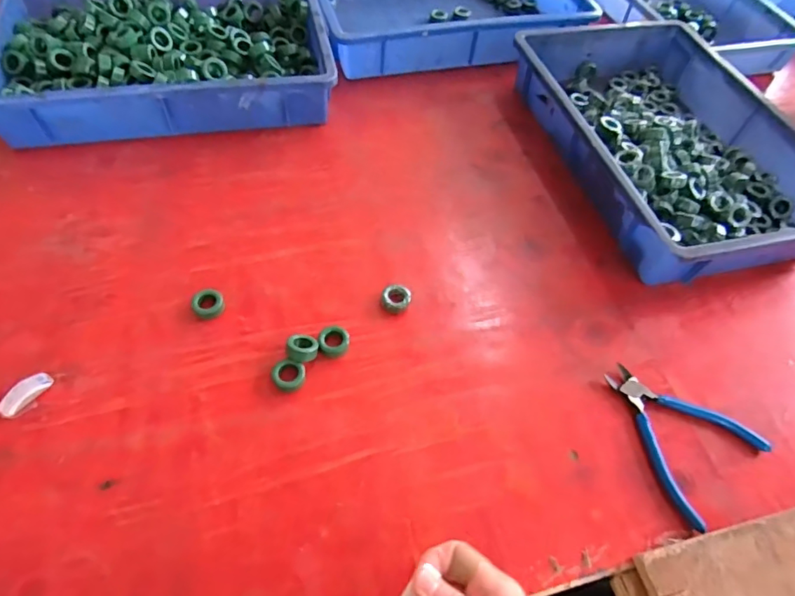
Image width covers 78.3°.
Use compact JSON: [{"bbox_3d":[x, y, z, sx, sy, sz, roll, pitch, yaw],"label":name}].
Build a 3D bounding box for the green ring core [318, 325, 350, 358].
[{"bbox_3d":[-0.063,0.044,0.489,0.029,0.012,0.031,2,54,-3],"label":"green ring core"}]

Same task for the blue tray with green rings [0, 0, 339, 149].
[{"bbox_3d":[-0.326,-0.347,0.699,0.434,0.088,0.296,-11,56,-12],"label":"blue tray with green rings"}]

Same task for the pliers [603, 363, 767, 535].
[{"bbox_3d":[0.259,0.122,0.463,0.116,0.013,0.138,-32,63,-25],"label":"pliers"}]

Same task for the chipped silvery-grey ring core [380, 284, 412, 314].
[{"bbox_3d":[-0.001,-0.001,0.528,0.030,0.017,0.032,18,54,8],"label":"chipped silvery-grey ring core"}]

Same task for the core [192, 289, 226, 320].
[{"bbox_3d":[-0.195,0.006,0.505,0.030,0.012,0.032,2,54,-3],"label":"core"}]

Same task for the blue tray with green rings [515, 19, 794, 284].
[{"bbox_3d":[0.363,-0.218,0.668,0.289,0.089,0.435,-10,56,-12],"label":"blue tray with green rings"}]

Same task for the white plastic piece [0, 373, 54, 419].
[{"bbox_3d":[-0.335,0.086,0.439,0.017,0.011,0.045,27,56,14],"label":"white plastic piece"}]

